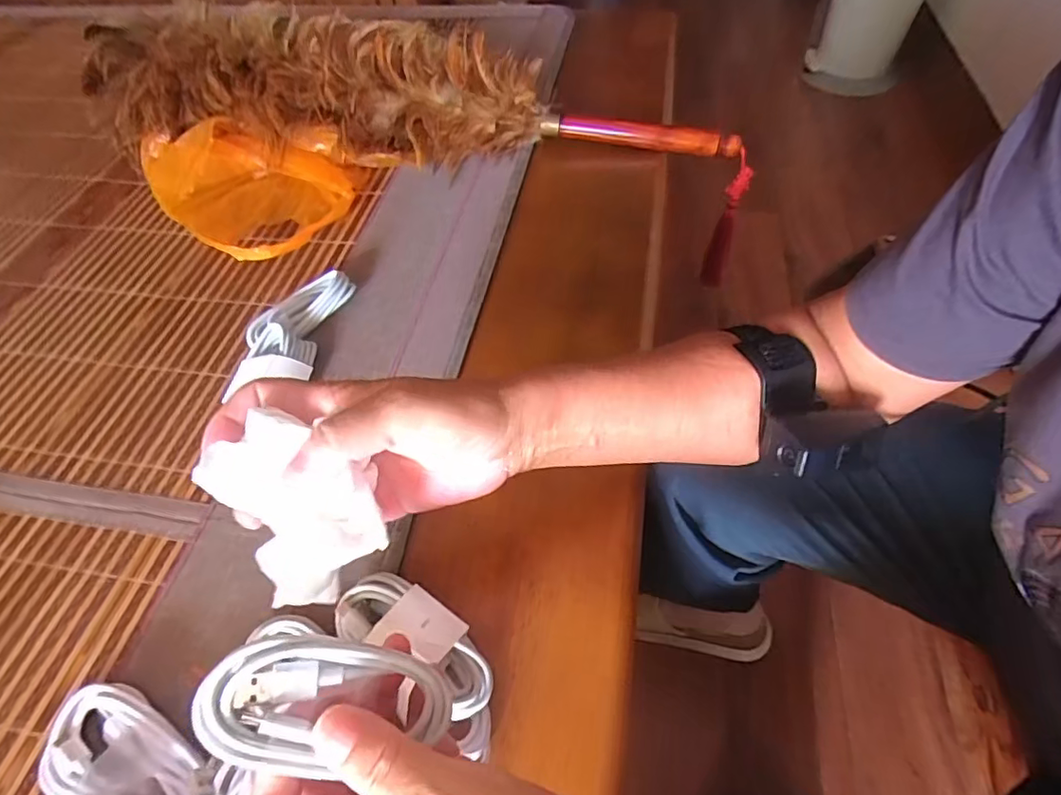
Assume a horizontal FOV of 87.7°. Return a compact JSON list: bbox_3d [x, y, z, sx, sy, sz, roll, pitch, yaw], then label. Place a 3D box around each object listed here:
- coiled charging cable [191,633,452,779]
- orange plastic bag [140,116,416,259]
[{"bbox_3d":[-0.076,0.117,0.213,0.090,0.016,0.043,18,65,-21],"label":"coiled charging cable"},{"bbox_3d":[-0.293,-0.229,0.572,0.231,0.061,0.191,16,56,15],"label":"orange plastic bag"}]

